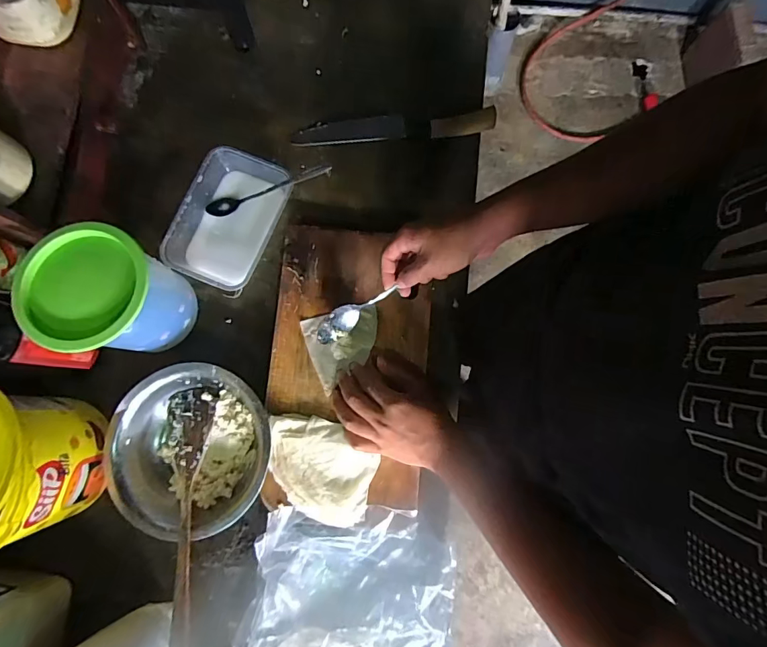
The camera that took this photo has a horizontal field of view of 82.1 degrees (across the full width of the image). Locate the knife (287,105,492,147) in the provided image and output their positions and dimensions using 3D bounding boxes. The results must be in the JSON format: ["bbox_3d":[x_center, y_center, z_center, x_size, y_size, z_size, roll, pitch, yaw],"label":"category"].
[{"bbox_3d":[0.015,-0.271,0.600,0.271,0.013,0.035,-4,81,0],"label":"knife"}]

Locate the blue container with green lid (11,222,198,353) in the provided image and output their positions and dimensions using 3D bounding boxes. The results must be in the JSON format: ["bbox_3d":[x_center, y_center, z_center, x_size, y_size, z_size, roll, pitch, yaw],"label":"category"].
[{"bbox_3d":[-0.289,-0.026,0.485,0.113,0.135,0.116,7,81,2],"label":"blue container with green lid"}]

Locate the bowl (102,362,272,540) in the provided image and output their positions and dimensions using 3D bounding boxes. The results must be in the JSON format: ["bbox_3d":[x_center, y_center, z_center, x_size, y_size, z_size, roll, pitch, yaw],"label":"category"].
[{"bbox_3d":[-0.224,0.147,0.512,0.173,0.056,0.190,0,81,1],"label":"bowl"}]

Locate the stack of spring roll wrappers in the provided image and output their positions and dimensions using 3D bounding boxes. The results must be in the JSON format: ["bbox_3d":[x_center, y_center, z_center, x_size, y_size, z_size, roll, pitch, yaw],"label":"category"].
[{"bbox_3d":[-0.075,0.166,0.507,0.131,0.017,0.098,24,82,4],"label":"stack of spring roll wrappers"}]

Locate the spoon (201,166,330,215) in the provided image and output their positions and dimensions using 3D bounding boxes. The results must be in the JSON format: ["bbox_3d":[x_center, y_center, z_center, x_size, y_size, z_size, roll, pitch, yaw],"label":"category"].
[{"bbox_3d":[-0.149,-0.170,0.563,0.175,0.014,0.024,-14,78,16],"label":"spoon"}]

